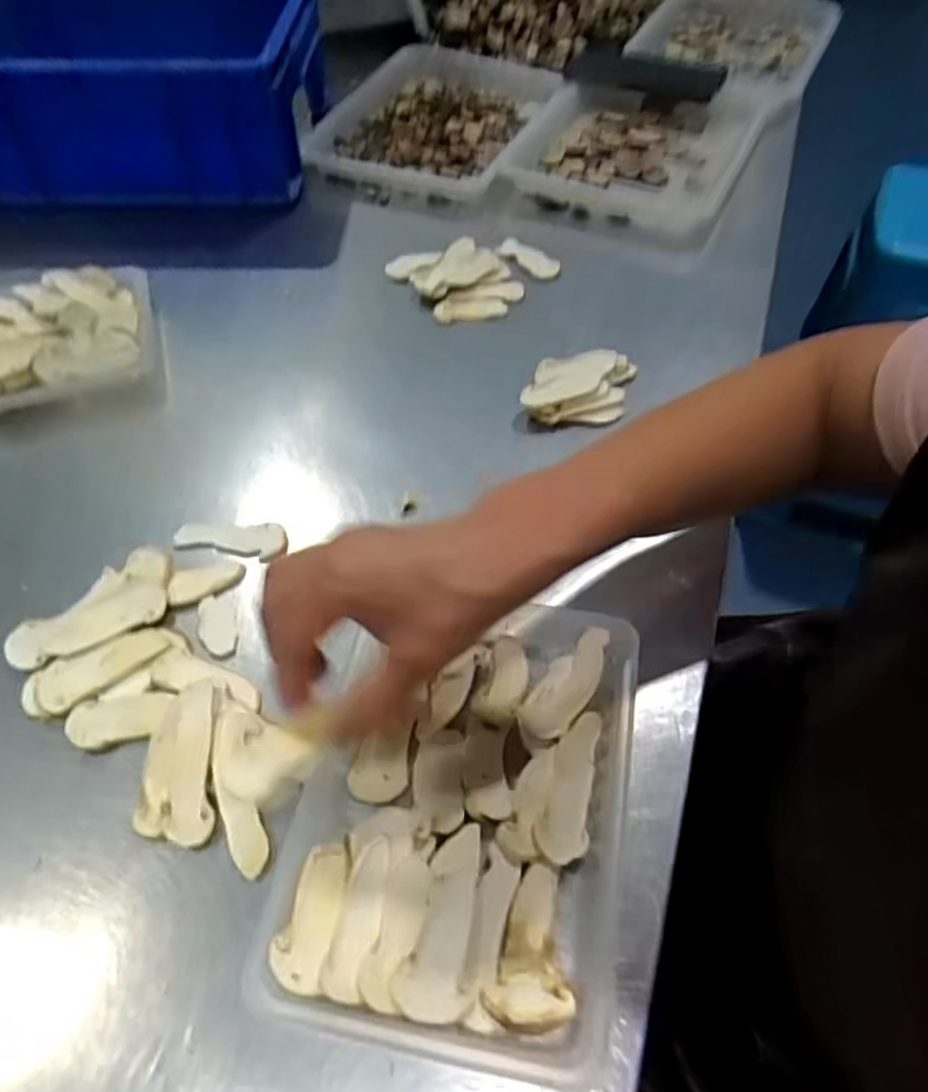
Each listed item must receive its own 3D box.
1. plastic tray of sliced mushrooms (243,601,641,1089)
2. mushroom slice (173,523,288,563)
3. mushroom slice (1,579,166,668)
[{"bbox_3d":[0.001,0.115,0.351,0.148,0.026,0.205,8,52,7],"label":"plastic tray of sliced mushrooms"},{"bbox_3d":[-0.145,-0.006,0.463,0.070,0.007,0.027,11,52,9],"label":"mushroom slice"},{"bbox_3d":[-0.212,0.043,0.419,0.085,0.009,0.029,-19,54,-15],"label":"mushroom slice"}]

